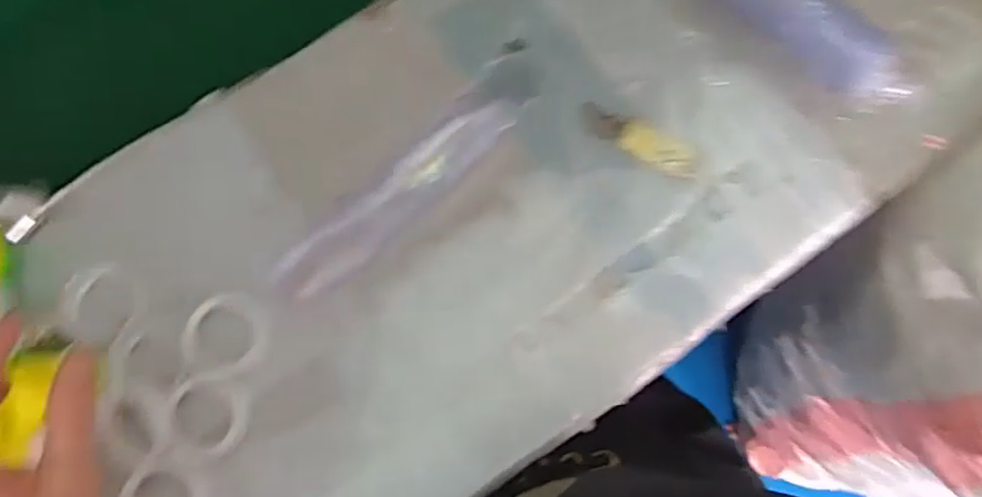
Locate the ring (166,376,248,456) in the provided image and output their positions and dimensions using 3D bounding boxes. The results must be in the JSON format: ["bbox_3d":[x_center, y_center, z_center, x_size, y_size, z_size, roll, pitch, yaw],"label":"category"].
[{"bbox_3d":[-0.185,0.108,0.432,0.049,0.014,0.048,21,79,8],"label":"ring"}]

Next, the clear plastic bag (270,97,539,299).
[{"bbox_3d":[-0.062,-0.042,0.474,0.213,0.013,0.040,-42,78,-6],"label":"clear plastic bag"}]

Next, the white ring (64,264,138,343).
[{"bbox_3d":[-0.267,0.037,0.455,0.050,0.004,0.057,-16,65,1],"label":"white ring"}]

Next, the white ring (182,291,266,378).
[{"bbox_3d":[-0.179,0.058,0.449,0.052,0.011,0.055,-1,77,3],"label":"white ring"}]

